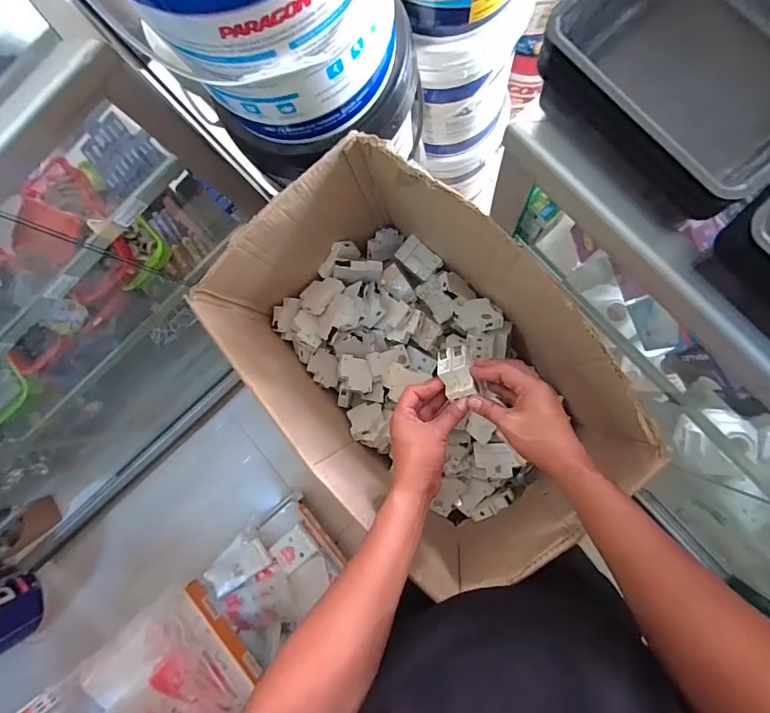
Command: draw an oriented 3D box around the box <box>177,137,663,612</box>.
[{"bbox_3d":[0.055,0.014,0.669,0.555,0.320,0.362,45,93,9],"label":"box"}]

